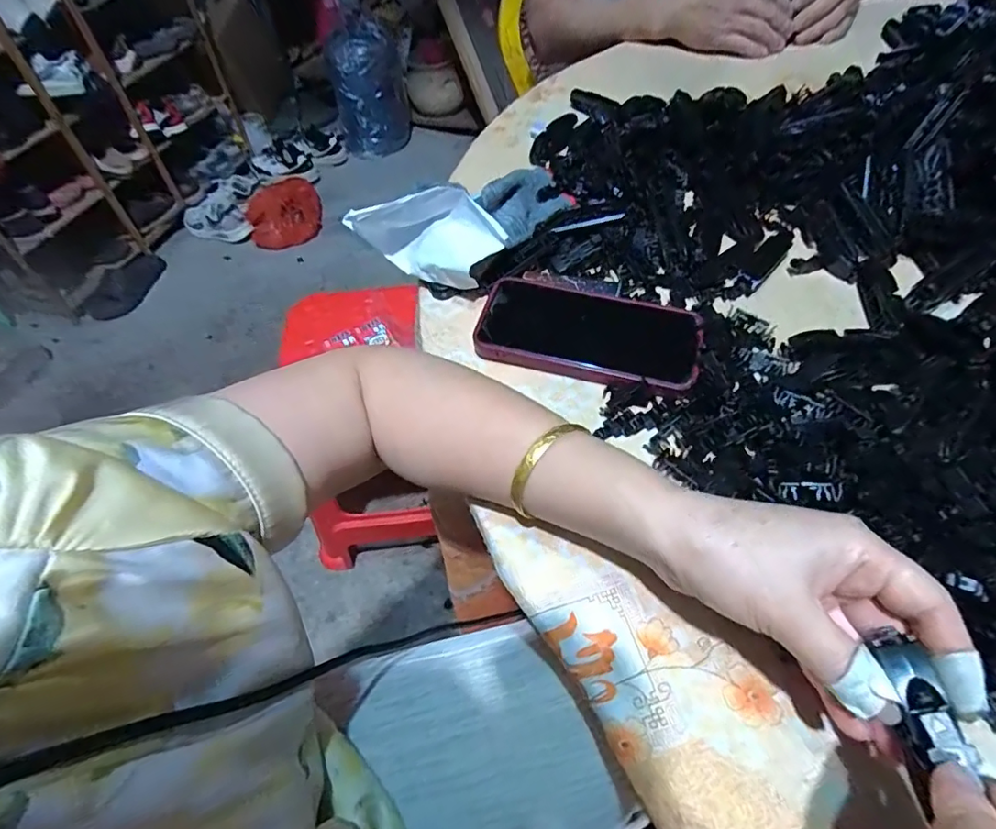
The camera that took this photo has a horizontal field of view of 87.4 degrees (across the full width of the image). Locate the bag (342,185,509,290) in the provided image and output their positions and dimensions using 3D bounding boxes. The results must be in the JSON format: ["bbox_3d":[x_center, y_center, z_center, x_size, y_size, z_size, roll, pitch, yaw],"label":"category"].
[{"bbox_3d":[-0.055,-0.140,0.414,0.122,0.061,0.050,15,56,15],"label":"bag"}]

